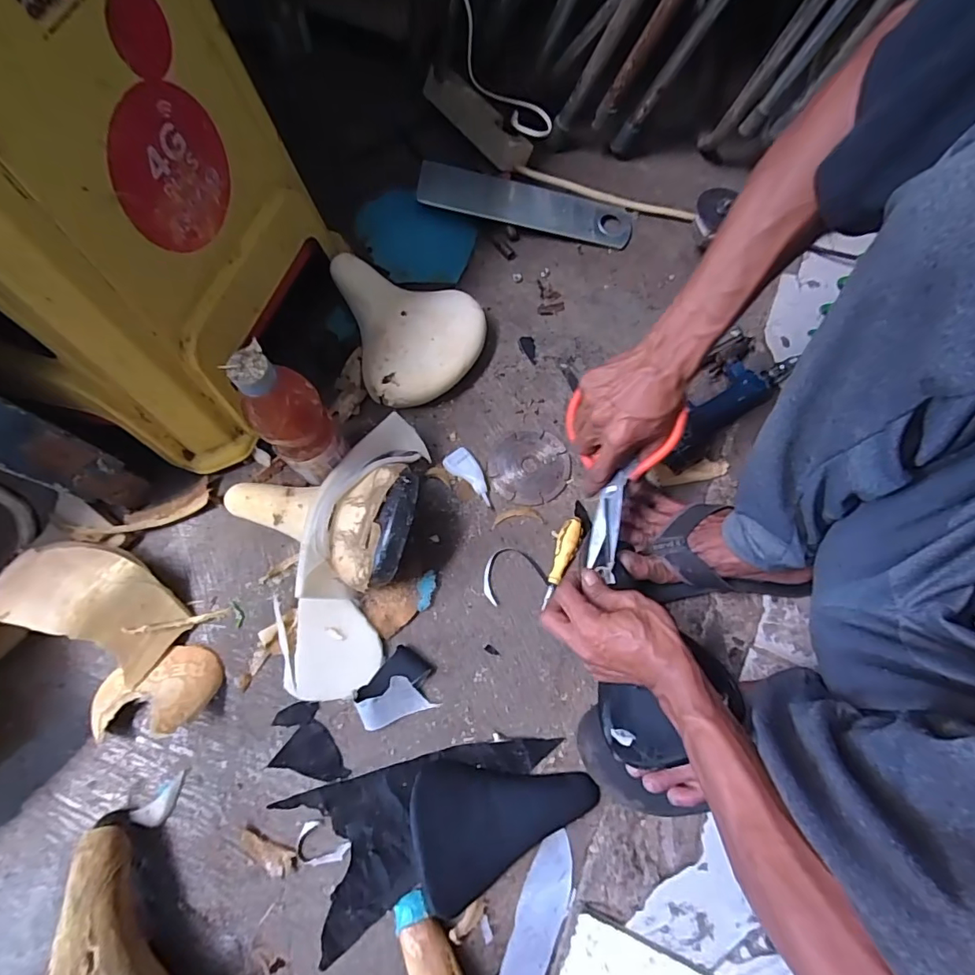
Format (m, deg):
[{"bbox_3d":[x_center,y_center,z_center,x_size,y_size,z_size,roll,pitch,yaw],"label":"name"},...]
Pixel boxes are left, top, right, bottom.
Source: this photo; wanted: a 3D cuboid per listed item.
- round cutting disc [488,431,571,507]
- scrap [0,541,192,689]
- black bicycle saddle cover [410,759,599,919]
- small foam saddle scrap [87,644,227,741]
[{"bbox_3d":[0.052,-0.025,0.626,0.097,0.004,0.093,0,74,2],"label":"round cutting disc"},{"bbox_3d":[-0.421,0.120,0.512,0.192,0.081,0.128,7,71,0],"label":"scrap"},{"bbox_3d":[0.022,0.320,0.489,0.181,0.039,0.122,-12,72,-6],"label":"black bicycle saddle cover"},{"bbox_3d":[-0.340,0.204,0.508,0.120,0.044,0.080,-5,71,-4],"label":"small foam saddle scrap"}]

